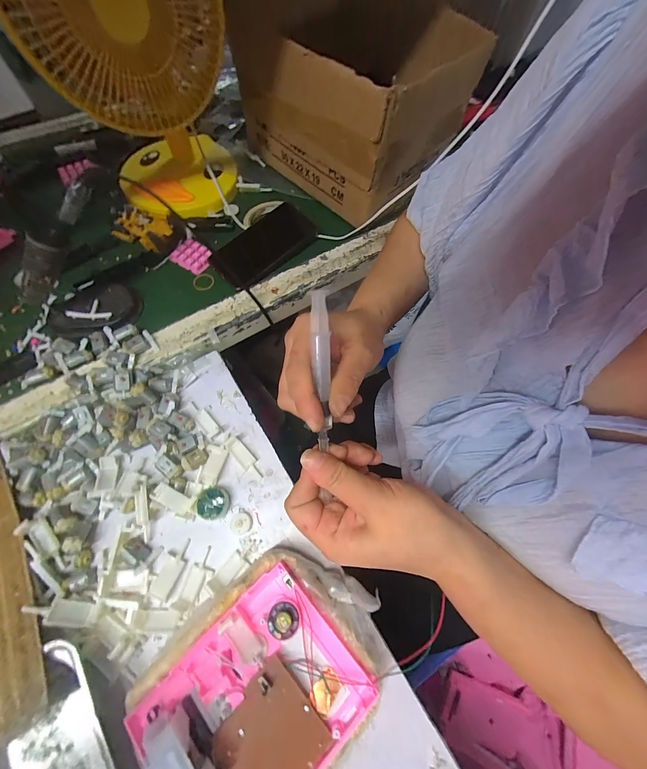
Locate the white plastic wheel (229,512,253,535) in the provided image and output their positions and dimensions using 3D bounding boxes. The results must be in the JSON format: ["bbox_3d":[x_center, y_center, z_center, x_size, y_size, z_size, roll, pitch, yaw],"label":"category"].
[{"bbox_3d":[-0.091,0.154,0.324,0.025,0.007,0.022,0,69,-2],"label":"white plastic wheel"}]

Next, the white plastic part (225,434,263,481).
[{"bbox_3d":[-0.095,0.087,0.348,0.019,0.009,0.062,-37,74,-15],"label":"white plastic part"}]

